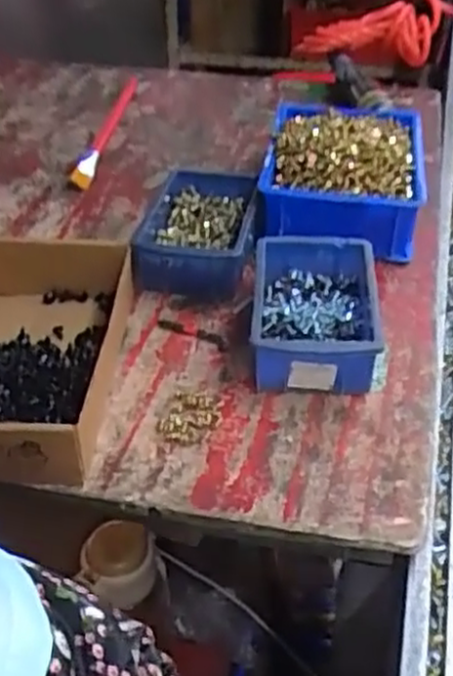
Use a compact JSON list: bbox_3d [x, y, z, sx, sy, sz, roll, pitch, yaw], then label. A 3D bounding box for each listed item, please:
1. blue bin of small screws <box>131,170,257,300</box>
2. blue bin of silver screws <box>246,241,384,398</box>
[{"bbox_3d":[-0.025,-0.096,0.710,0.098,0.054,0.144,4,40,6],"label":"blue bin of small screws"},{"bbox_3d":[0.073,-0.023,0.607,0.103,0.049,0.149,2,40,3],"label":"blue bin of silver screws"}]

